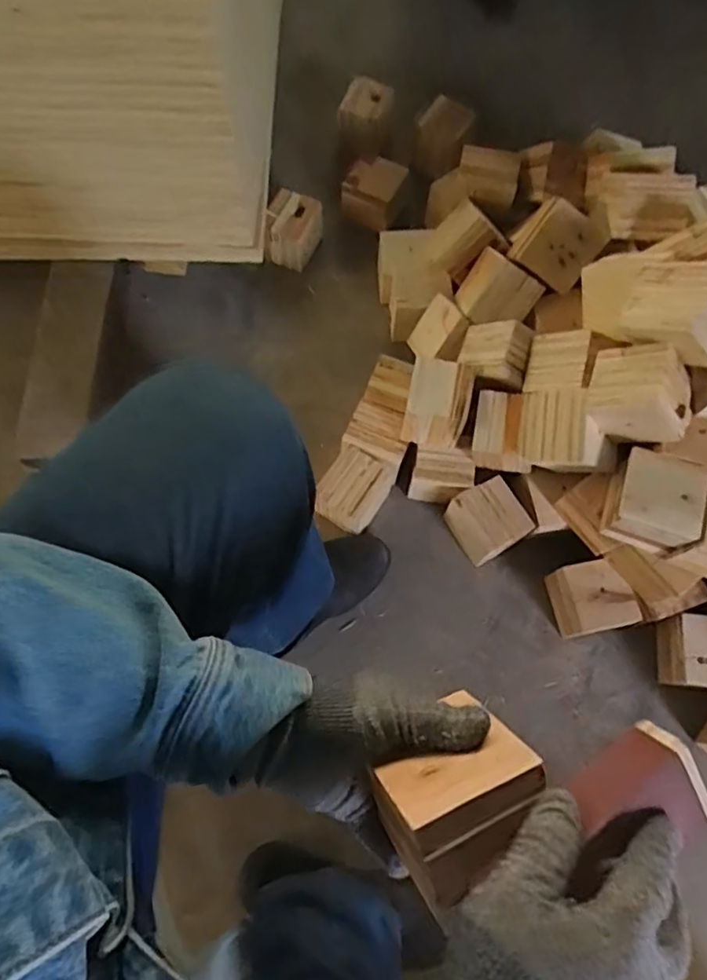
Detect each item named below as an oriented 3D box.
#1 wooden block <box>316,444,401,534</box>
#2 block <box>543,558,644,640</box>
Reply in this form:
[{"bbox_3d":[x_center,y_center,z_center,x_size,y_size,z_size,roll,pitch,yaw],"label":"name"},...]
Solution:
[{"bbox_3d":[0.005,-0.003,0.925,0.090,0.080,0.129,30,73,9],"label":"wooden block"},{"bbox_3d":[0.349,0.159,0.884,0.097,0.061,0.100,-12,72,-5],"label":"block"}]

